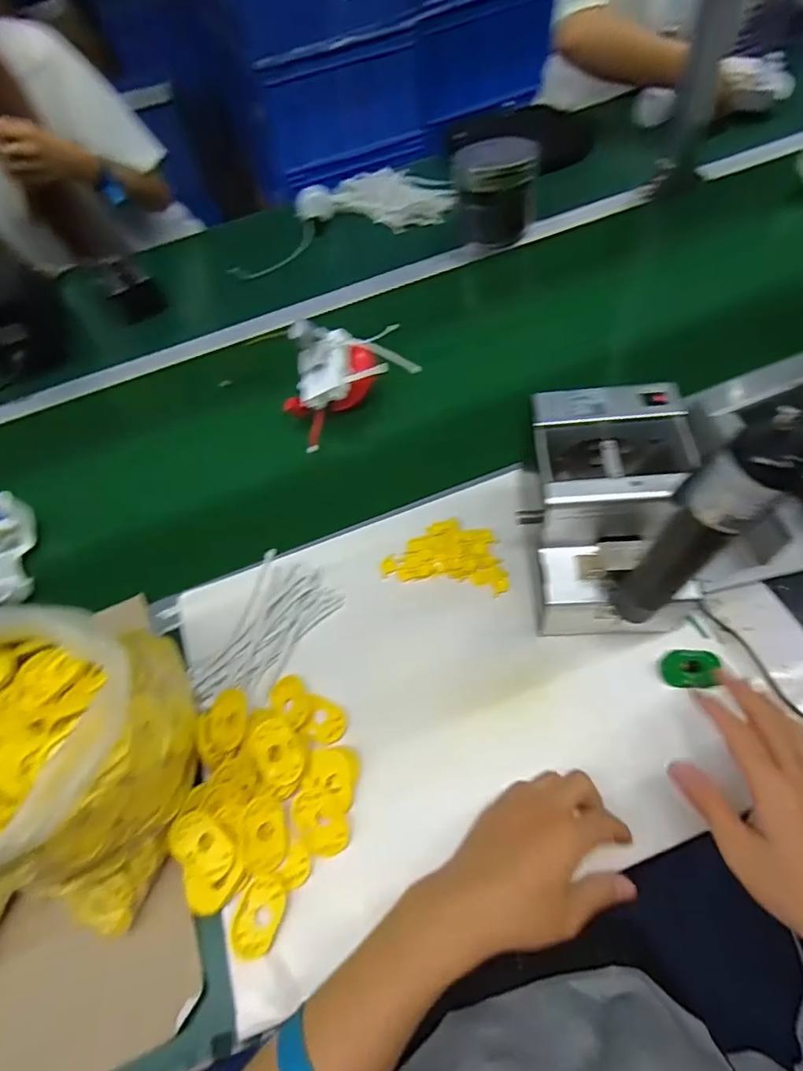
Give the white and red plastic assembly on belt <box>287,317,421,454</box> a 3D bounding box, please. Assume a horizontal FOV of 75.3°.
[{"bbox_3d":[-0.075,-0.206,0.662,0.148,0.103,0.099,-27,54,-24],"label":"white and red plastic assembly on belt"}]

